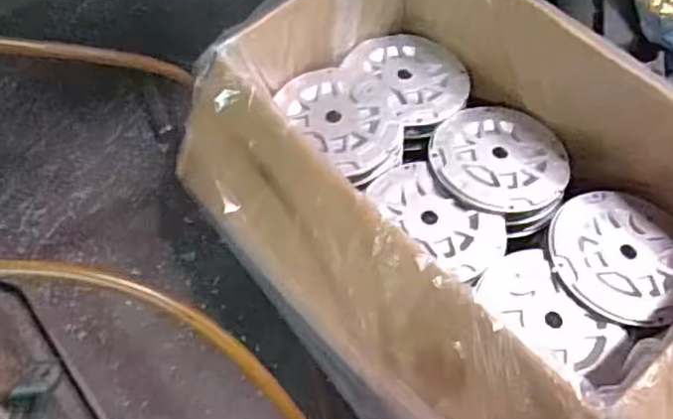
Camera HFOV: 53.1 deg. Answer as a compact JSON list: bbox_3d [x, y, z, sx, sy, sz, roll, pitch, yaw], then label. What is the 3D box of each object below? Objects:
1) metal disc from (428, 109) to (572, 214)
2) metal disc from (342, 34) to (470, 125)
[{"bbox_3d":[0.164,-0.055,0.682,0.135,0.016,0.132,0,59,1],"label":"metal disc"},{"bbox_3d":[0.082,-0.148,0.728,0.109,0.018,0.127,-30,66,-21],"label":"metal disc"}]

